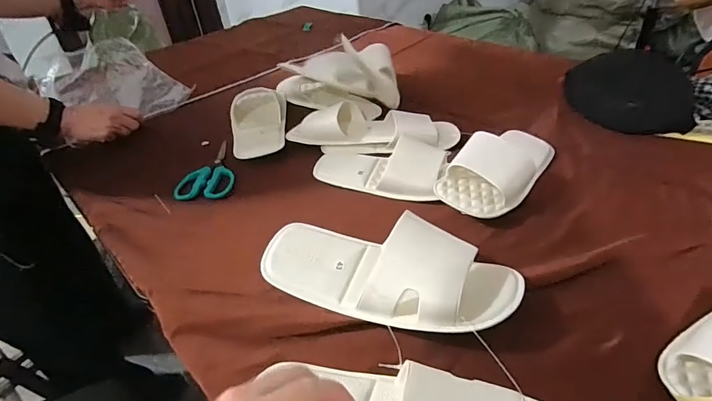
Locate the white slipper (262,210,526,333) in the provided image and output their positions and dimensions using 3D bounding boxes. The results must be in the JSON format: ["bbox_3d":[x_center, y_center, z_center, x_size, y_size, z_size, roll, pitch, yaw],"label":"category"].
[{"bbox_3d":[0.028,0.071,0.435,0.264,0.075,0.097,11,41,20],"label":"white slipper"}]

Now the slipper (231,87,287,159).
[{"bbox_3d":[-0.183,-0.159,0.779,0.099,0.038,0.243,-9,38,-4],"label":"slipper"}]

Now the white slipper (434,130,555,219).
[{"bbox_3d":[0.206,-0.054,0.579,0.095,0.067,0.231,25,48,34],"label":"white slipper"}]

